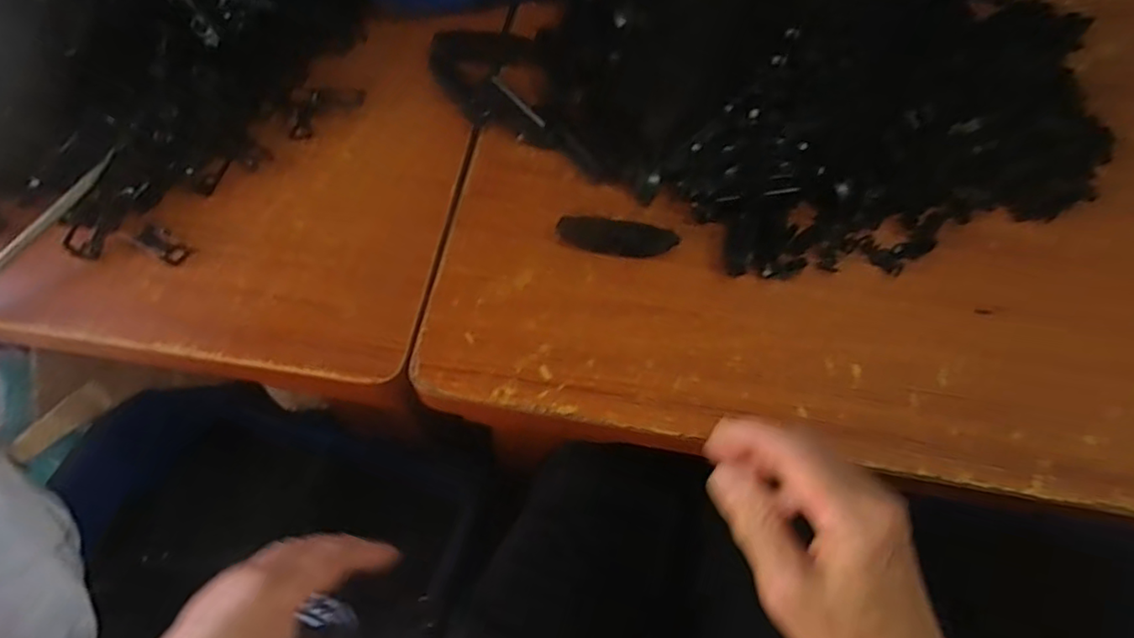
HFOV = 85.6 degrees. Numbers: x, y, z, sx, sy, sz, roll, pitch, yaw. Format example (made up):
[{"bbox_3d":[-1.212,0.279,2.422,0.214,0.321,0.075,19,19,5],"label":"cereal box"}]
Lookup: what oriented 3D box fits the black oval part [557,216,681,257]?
[{"bbox_3d":[0.034,-0.055,0.413,0.079,0.015,0.021,10,64,2],"label":"black oval part"}]

